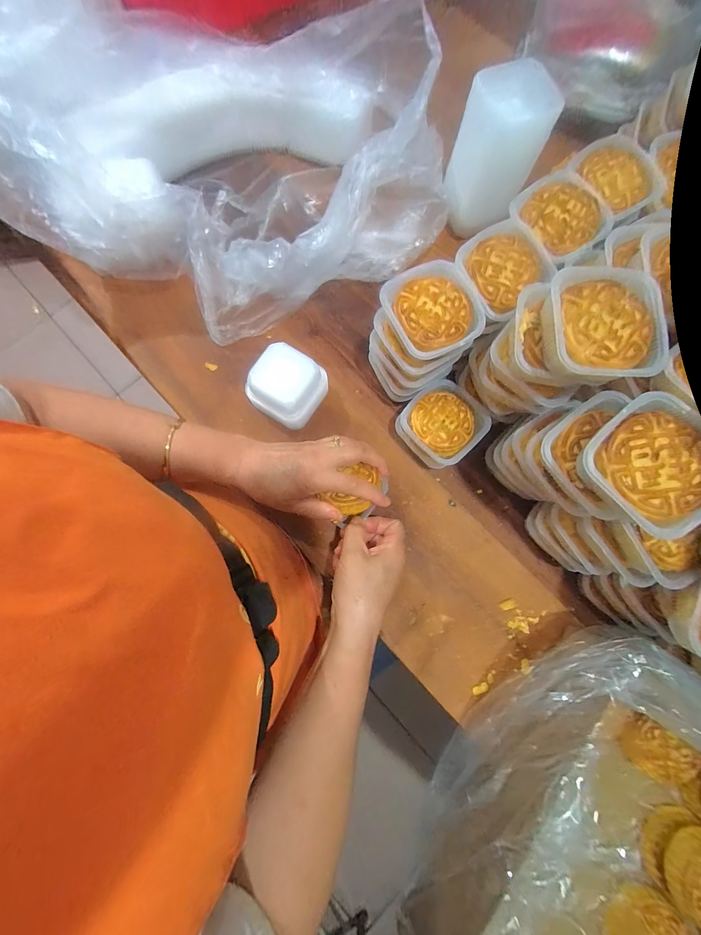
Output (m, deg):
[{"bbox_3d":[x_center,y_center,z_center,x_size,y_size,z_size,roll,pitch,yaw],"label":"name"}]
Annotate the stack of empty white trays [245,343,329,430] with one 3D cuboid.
[{"bbox_3d":[-0.076,-0.094,0.401,0.079,0.063,0.075,30,80,6],"label":"stack of empty white trays"}]

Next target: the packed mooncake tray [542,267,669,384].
[{"bbox_3d":[0.180,-0.097,0.241,0.076,0.027,0.082,1,79,0],"label":"packed mooncake tray"}]

